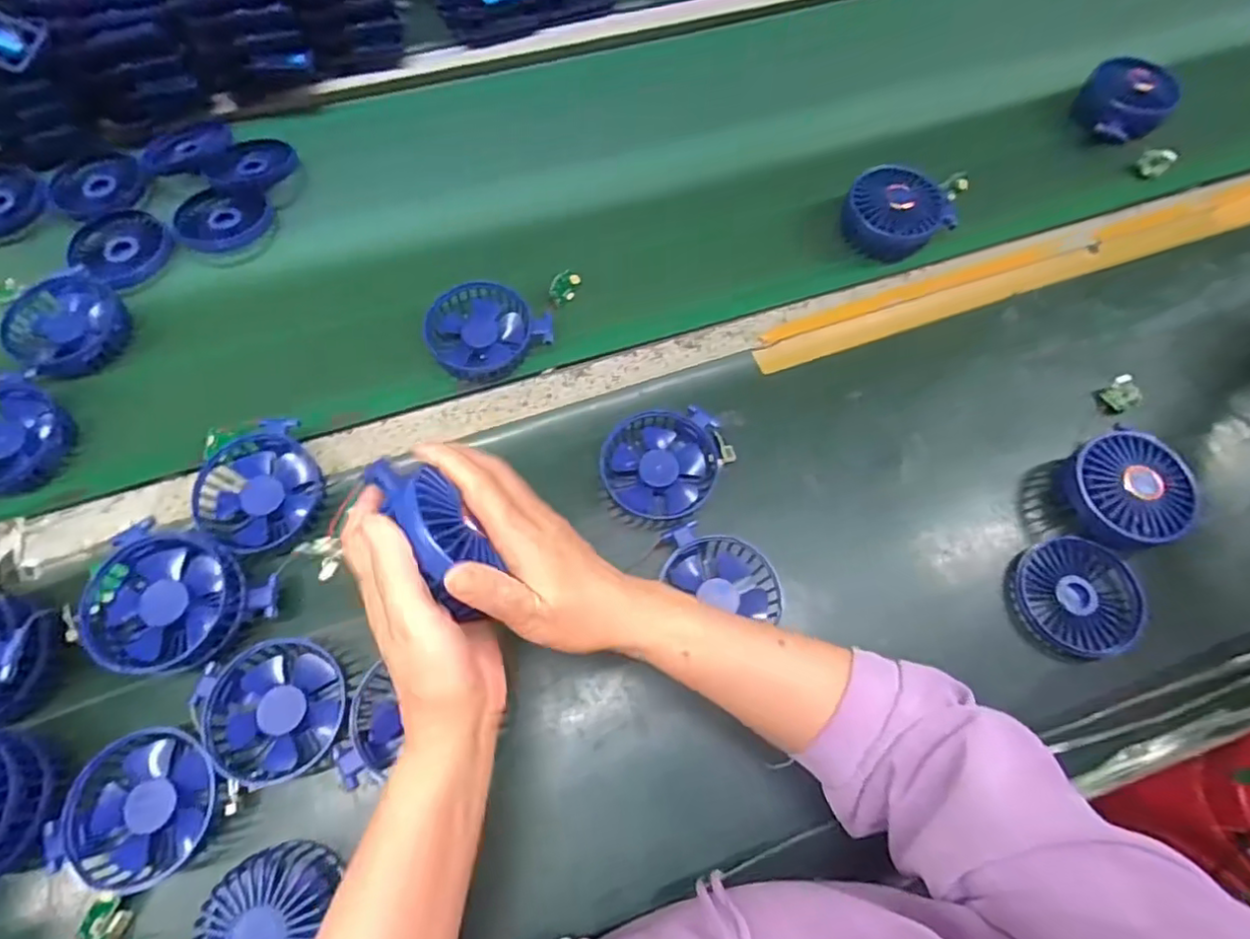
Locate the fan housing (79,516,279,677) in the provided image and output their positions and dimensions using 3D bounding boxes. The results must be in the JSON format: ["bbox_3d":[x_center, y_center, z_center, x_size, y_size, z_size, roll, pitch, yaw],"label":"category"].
[{"bbox_3d":[-0.309,0.093,0.427,0.104,0.033,0.094,20,68,7],"label":"fan housing"}]

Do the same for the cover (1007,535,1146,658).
[{"bbox_3d":[0.338,0.095,0.467,0.086,0.022,0.085,-12,67,-6],"label":"cover"}]

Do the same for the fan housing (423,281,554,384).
[{"bbox_3d":[-0.124,-0.122,0.539,0.093,0.024,0.095,1,67,-1],"label":"fan housing"}]

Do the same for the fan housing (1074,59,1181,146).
[{"bbox_3d":[0.515,-0.378,0.645,0.082,0.049,0.079,0,69,0],"label":"fan housing"}]

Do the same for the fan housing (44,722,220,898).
[{"bbox_3d":[-0.304,0.216,0.397,0.082,0.032,0.091,23,70,8],"label":"fan housing"}]

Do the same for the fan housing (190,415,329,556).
[{"bbox_3d":[-0.277,0.017,0.477,0.085,0.035,0.098,-23,69,-11],"label":"fan housing"}]

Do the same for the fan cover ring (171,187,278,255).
[{"bbox_3d":[-0.379,-0.237,0.586,0.083,0.014,0.074,-40,73,-17],"label":"fan cover ring"}]

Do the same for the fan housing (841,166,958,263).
[{"bbox_3d":[0.252,-0.241,0.589,0.092,0.035,0.087,1,67,-1],"label":"fan housing"}]

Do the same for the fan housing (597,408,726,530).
[{"bbox_3d":[0.028,-0.002,0.492,0.094,0.028,0.084,-7,67,-5],"label":"fan housing"}]

